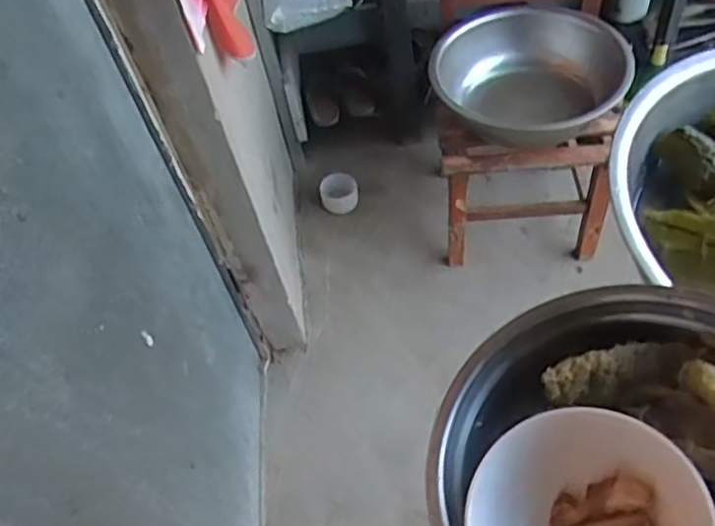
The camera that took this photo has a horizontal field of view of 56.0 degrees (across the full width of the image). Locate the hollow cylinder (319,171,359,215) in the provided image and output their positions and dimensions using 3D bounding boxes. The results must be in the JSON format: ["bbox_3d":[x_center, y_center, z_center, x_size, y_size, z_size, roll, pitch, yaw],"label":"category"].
[{"bbox_3d":[-0.048,-0.185,1.733,0.098,0.062,0.081,3,49,10],"label":"hollow cylinder"}]

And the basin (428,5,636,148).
[{"bbox_3d":[0.327,-0.360,1.358,0.351,0.126,0.352,-3,48,4],"label":"basin"}]

